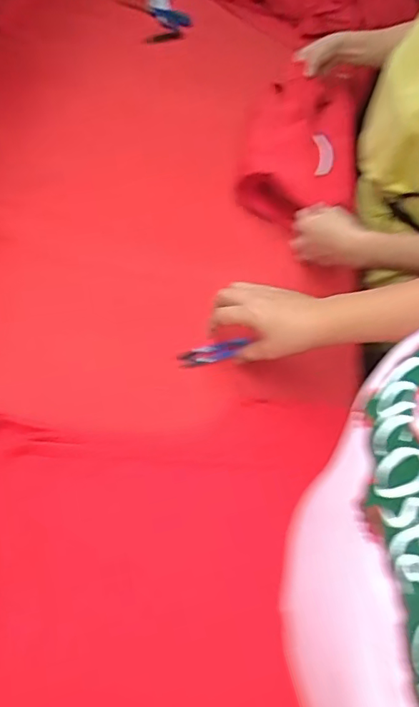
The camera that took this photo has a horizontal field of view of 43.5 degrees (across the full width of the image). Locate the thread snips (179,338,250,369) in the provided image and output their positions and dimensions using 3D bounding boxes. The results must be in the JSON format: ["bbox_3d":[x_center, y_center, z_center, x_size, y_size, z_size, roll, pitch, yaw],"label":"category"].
[{"bbox_3d":[0.003,-0.001,0.700,0.091,0.004,0.027,-16,59,-10],"label":"thread snips"}]

